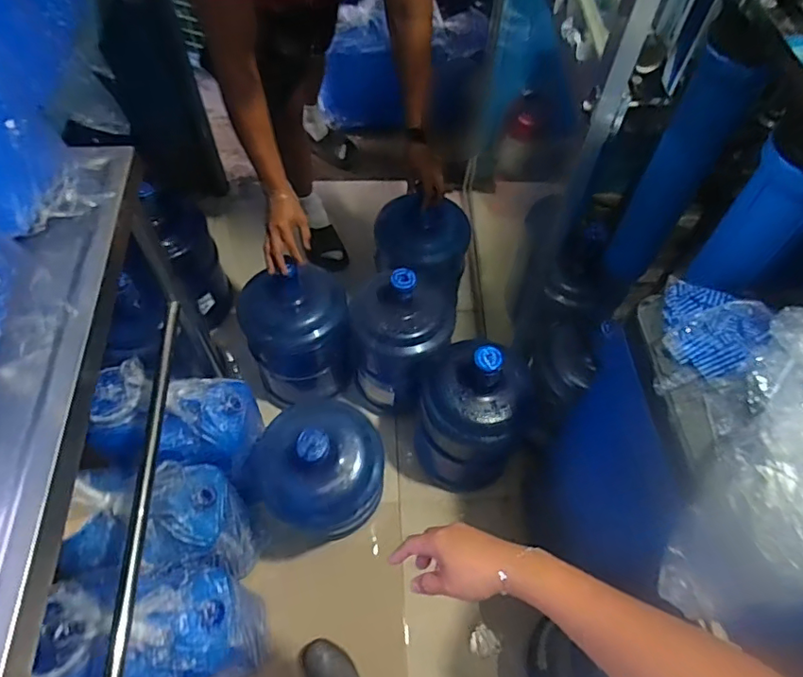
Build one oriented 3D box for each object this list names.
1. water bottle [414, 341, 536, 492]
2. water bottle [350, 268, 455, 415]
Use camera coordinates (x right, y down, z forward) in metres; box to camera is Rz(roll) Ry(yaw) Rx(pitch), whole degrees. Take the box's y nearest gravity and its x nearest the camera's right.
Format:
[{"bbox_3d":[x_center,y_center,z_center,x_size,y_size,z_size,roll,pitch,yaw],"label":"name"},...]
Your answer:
[{"bbox_3d":[0.179,0.164,1.265,0.255,0.482,0.260,1,58,-1],"label":"water bottle"},{"bbox_3d":[-0.005,0.007,1.344,0.242,0.443,0.244,1,58,-1],"label":"water bottle"}]

